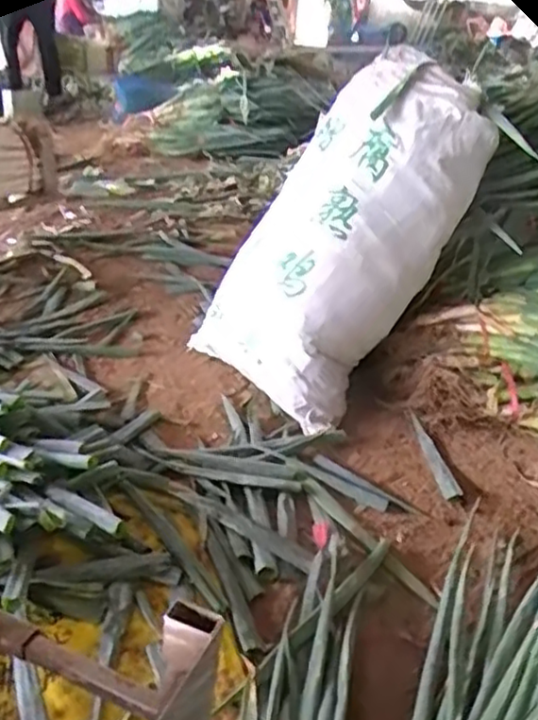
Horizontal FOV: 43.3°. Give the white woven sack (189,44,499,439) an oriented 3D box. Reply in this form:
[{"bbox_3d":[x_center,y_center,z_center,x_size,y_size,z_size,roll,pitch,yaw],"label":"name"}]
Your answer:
[{"bbox_3d":[0.162,-0.295,1.441,0.371,0.816,0.272,32,1,44],"label":"white woven sack"}]

